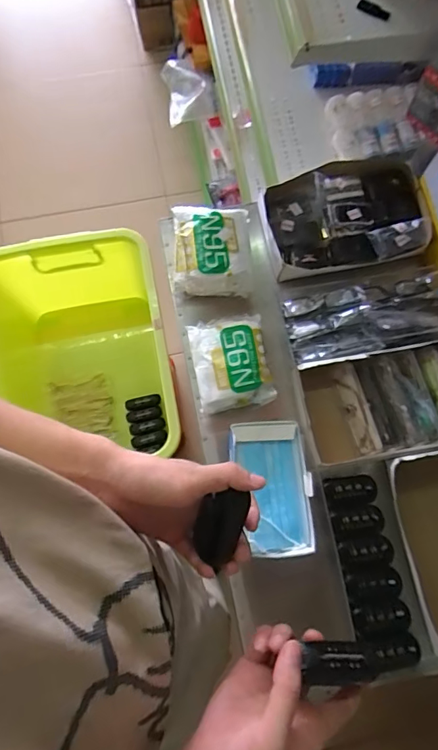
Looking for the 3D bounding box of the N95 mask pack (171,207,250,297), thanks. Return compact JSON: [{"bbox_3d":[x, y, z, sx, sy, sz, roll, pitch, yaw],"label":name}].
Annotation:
[{"bbox_3d":[-0.013,-0.203,0.771,0.120,0.080,0.138,0,76,-1],"label":"N95 mask pack"}]

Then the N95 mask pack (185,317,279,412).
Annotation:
[{"bbox_3d":[0.018,-0.020,0.736,0.115,0.038,0.141,-9,76,-3],"label":"N95 mask pack"}]

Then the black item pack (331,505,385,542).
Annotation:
[{"bbox_3d":[0.210,0.221,0.702,0.076,0.013,0.041,-15,76,-4],"label":"black item pack"}]

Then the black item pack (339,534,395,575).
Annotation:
[{"bbox_3d":[0.218,0.262,0.690,0.078,0.017,0.044,-15,77,-5],"label":"black item pack"}]

